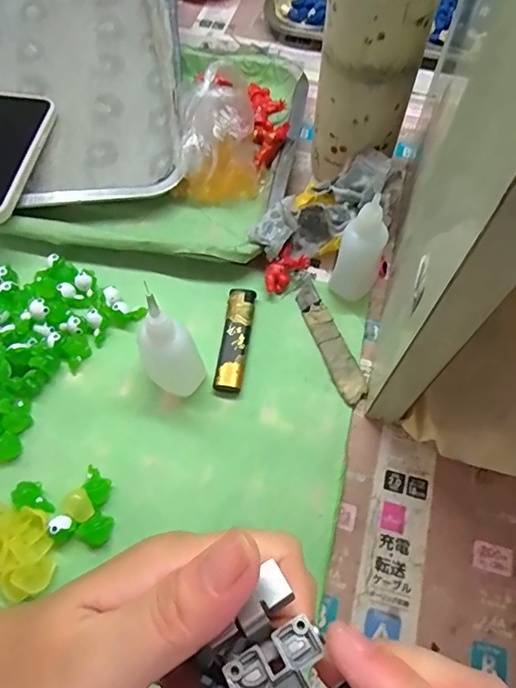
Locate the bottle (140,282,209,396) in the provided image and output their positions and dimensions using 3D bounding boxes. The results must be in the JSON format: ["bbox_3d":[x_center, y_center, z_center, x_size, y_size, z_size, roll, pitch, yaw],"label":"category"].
[{"bbox_3d":[-0.058,0.000,0.296,0.034,0.100,0.035,-29,68,-12],"label":"bottle"}]

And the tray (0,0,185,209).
[{"bbox_3d":[-0.183,-0.268,0.455,0.210,0.028,0.344,-6,65,-2],"label":"tray"}]

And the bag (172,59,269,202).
[{"bbox_3d":[-0.036,-0.182,0.403,0.072,0.050,0.108,-6,65,-2],"label":"bag"}]

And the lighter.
[{"bbox_3d":[-0.016,-0.004,0.345,0.019,0.013,0.079,6,65,3],"label":"lighter"}]

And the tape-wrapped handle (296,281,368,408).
[{"bbox_3d":[0.051,-0.003,0.347,0.019,0.007,0.098,-20,66,-8],"label":"tape-wrapped handle"}]

